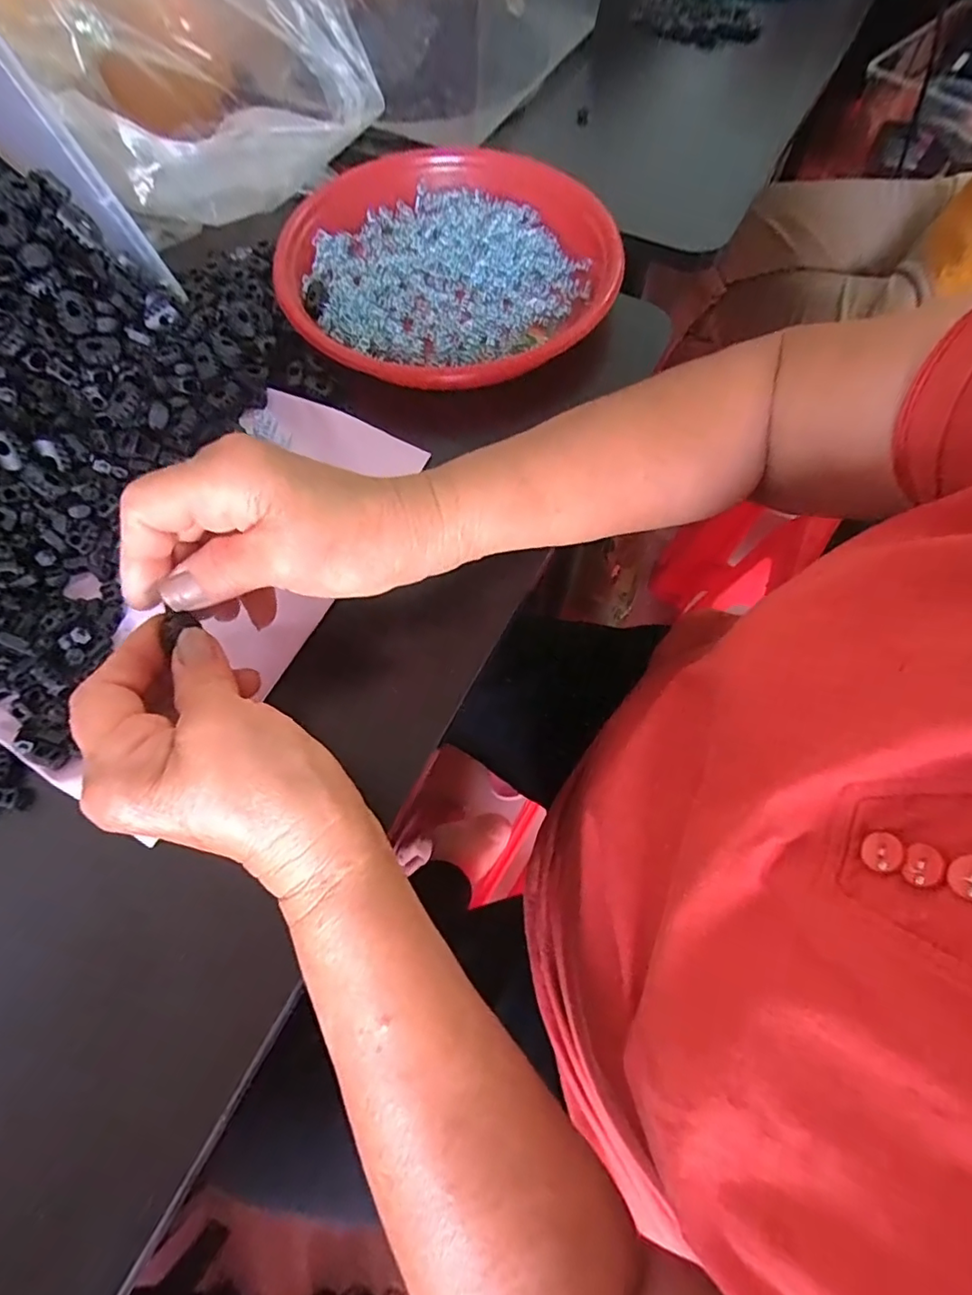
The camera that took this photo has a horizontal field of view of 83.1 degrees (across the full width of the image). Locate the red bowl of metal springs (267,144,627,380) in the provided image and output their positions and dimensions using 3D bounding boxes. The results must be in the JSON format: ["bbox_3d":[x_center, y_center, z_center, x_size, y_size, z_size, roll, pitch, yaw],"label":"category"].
[{"bbox_3d":[-0.022,-0.273,0.390,0.222,0.038,0.223,10,68,5],"label":"red bowl of metal springs"}]

